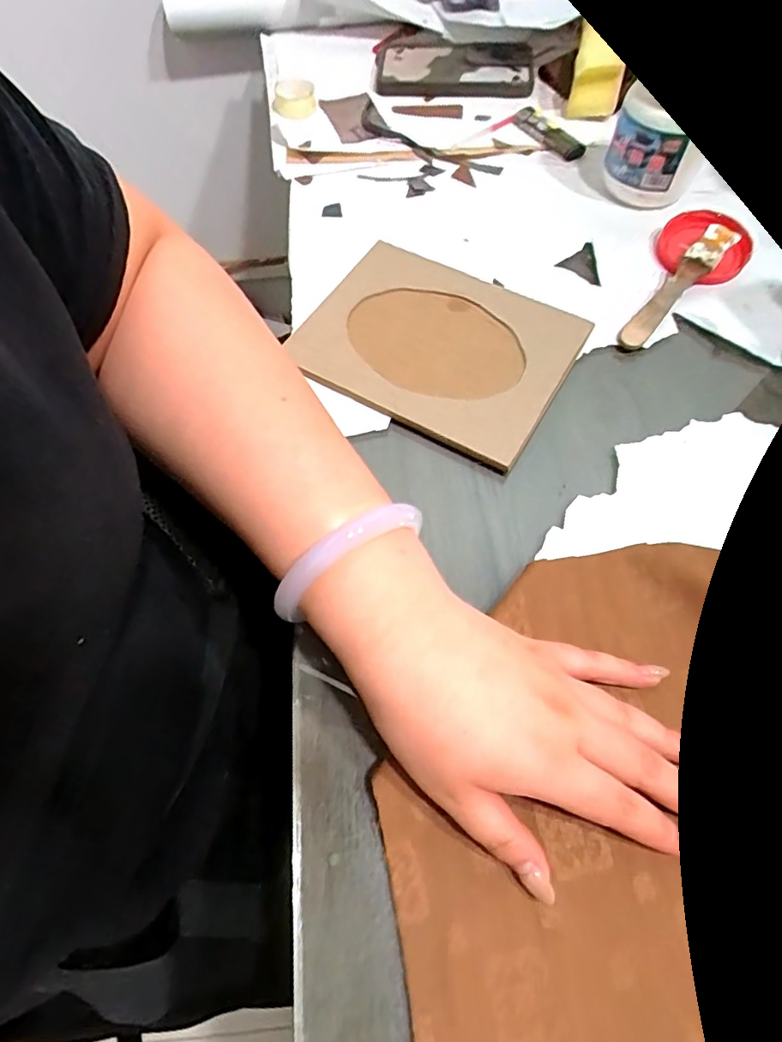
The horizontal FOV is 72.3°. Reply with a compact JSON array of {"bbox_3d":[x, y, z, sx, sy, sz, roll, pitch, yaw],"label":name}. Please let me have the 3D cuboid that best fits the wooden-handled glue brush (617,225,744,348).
[{"bbox_3d":[0.219,-0.181,0.407,0.022,0.020,0.138,39,71,19],"label":"wooden-handled glue brush"}]

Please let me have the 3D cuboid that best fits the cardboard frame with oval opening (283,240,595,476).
[{"bbox_3d":[0.033,-0.135,0.398,0.189,0.008,0.150,28,67,15],"label":"cardboard frame with oval opening"}]

